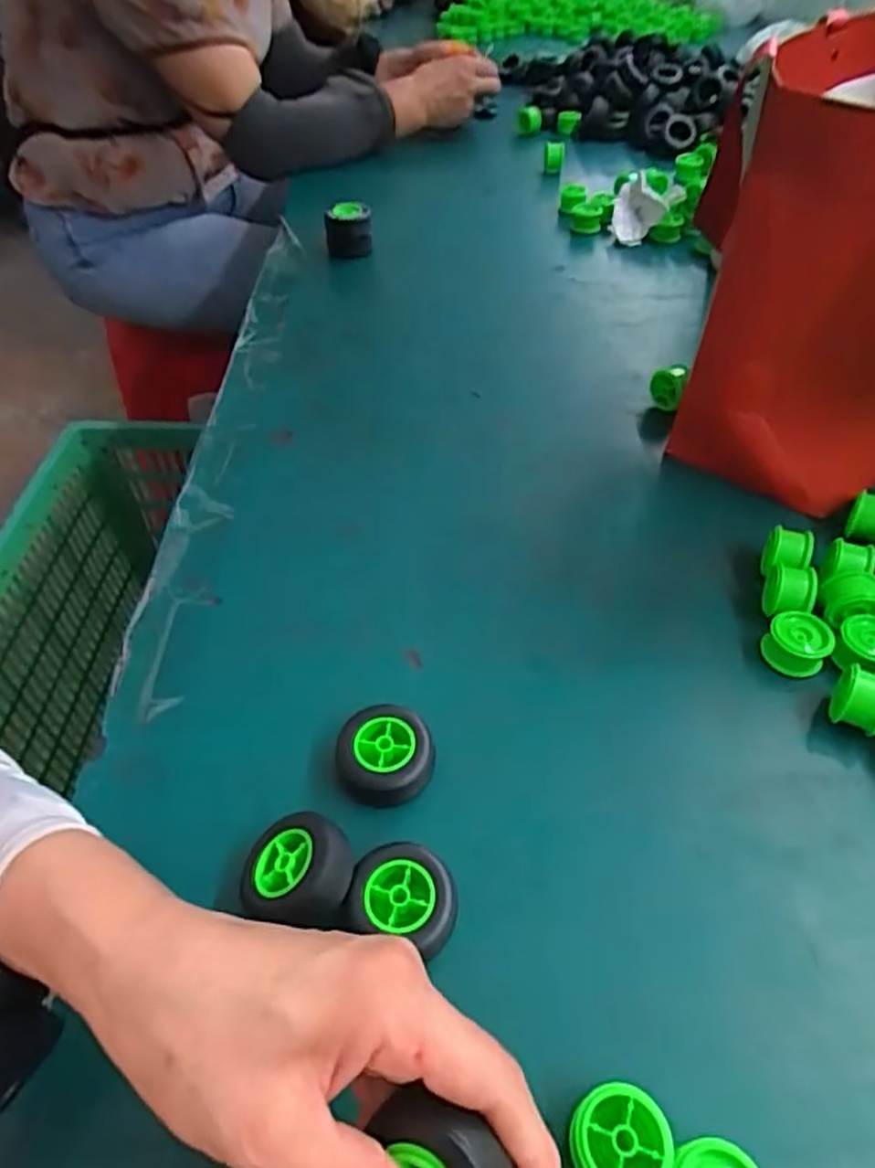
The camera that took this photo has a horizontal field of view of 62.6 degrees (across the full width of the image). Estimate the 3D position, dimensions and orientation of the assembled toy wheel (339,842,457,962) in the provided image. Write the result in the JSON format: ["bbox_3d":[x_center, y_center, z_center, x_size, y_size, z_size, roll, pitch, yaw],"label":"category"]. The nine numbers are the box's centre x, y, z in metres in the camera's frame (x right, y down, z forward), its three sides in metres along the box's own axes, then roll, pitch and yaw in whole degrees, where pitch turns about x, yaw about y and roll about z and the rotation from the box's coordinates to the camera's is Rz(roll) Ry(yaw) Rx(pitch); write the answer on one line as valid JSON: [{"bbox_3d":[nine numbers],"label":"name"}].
[{"bbox_3d":[-0.014,0.141,0.321,0.045,0.025,0.042,0,47,0],"label":"assembled toy wheel"}]

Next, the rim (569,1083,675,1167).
[{"bbox_3d":[0.066,0.207,0.265,0.035,0.026,0.033,0,47,0],"label":"rim"}]

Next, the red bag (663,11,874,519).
[{"bbox_3d":[0.283,-0.230,0.501,0.213,0.261,0.287,6,48,7],"label":"red bag"}]

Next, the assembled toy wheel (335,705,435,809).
[{"bbox_3d":[-0.027,0.089,0.368,0.048,0.024,0.049,0,47,0],"label":"assembled toy wheel"}]

